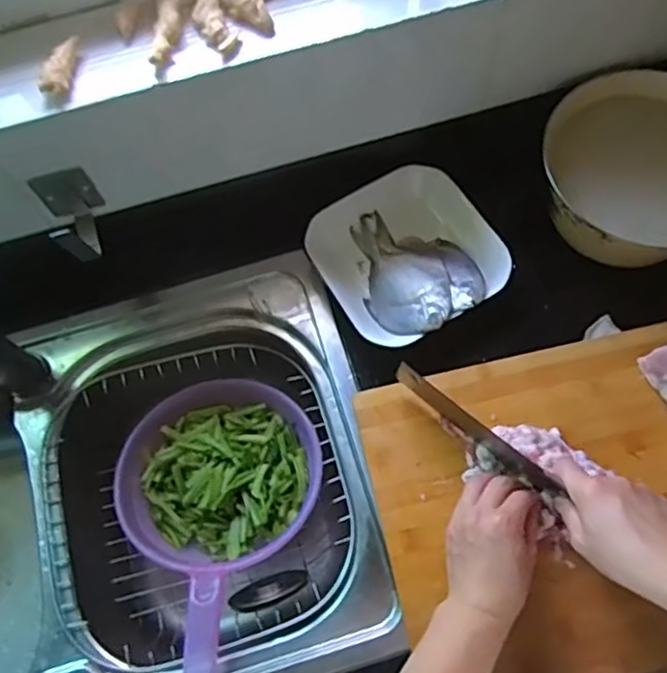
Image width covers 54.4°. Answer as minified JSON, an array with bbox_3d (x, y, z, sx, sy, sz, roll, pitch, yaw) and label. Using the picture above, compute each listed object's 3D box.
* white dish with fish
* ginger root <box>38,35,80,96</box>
[{"bbox_3d":[0.075,-0.087,0.682,0.174,0.045,0.181,-29,70,-8],"label":"white dish with fish"},{"bbox_3d":[-0.222,-0.219,0.532,0.017,0.022,0.053,13,70,7],"label":"ginger root"}]

